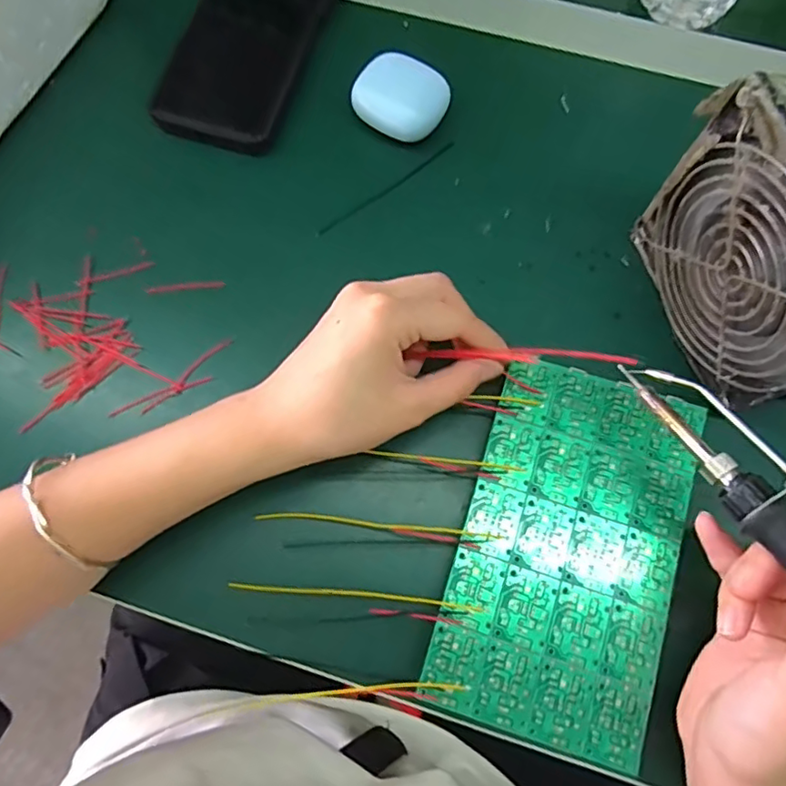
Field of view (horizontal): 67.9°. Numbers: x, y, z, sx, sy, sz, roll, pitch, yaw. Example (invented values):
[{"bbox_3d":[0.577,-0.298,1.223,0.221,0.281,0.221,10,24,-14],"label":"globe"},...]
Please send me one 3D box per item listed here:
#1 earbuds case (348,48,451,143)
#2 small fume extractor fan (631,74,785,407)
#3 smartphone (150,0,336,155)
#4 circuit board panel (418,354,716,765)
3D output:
[{"bbox_3d":[0.005,-0.178,0.353,0.053,0.030,0.040,23,77,7],"label":"earbuds case"},{"bbox_3d":[0.174,-0.059,0.269,0.046,0.117,0.124,-19,76,-4],"label":"small fume extractor fan"},{"bbox_3d":[-0.087,-0.233,0.371,0.078,0.015,0.175,15,76,5],"label":"smartphone"},{"bbox_3d":[0.086,0.074,0.285,0.101,0.004,0.171,17,75,6],"label":"circuit board panel"}]

